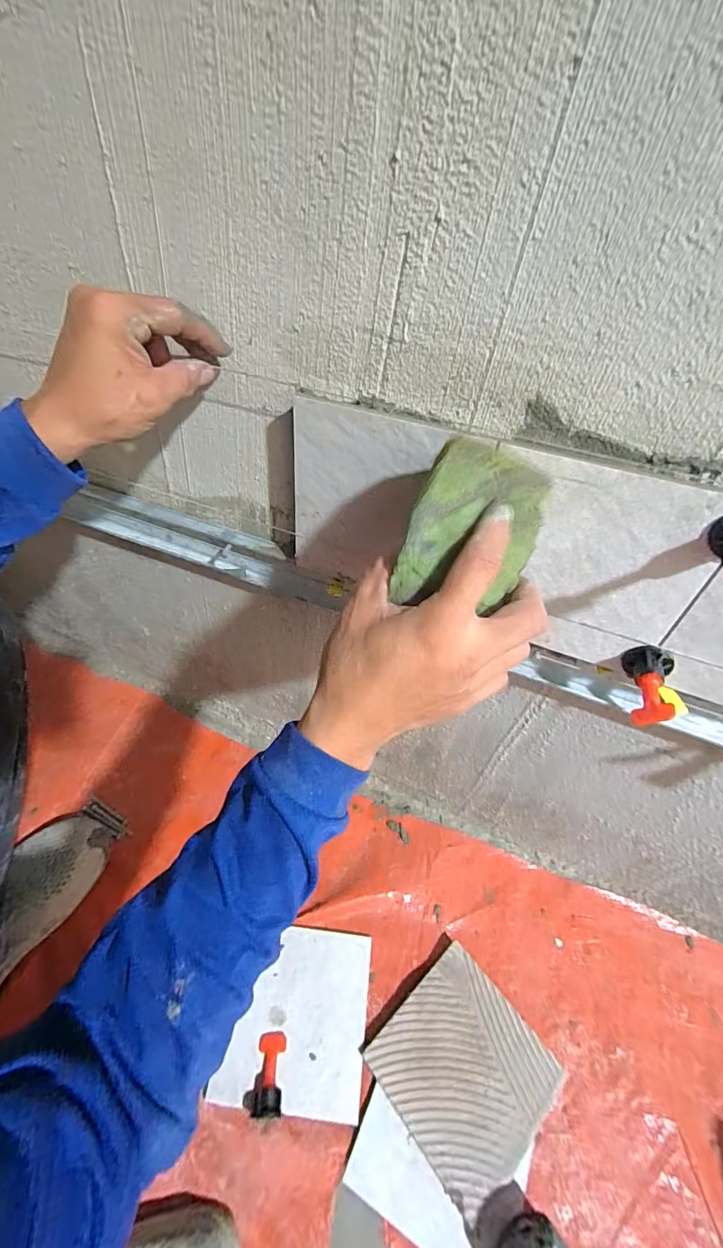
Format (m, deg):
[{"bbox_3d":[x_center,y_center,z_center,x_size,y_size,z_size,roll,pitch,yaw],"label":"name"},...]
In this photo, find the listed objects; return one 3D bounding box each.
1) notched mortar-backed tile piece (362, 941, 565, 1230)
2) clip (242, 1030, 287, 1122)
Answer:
[{"bbox_3d":[0.103,0.444,0.446,0.145,0.019,0.145,-28,53,-31],"label":"notched mortar-backed tile piece"},{"bbox_3d":[-0.094,0.443,0.436,0.035,0.025,0.059,4,30,-2],"label":"clip"}]

